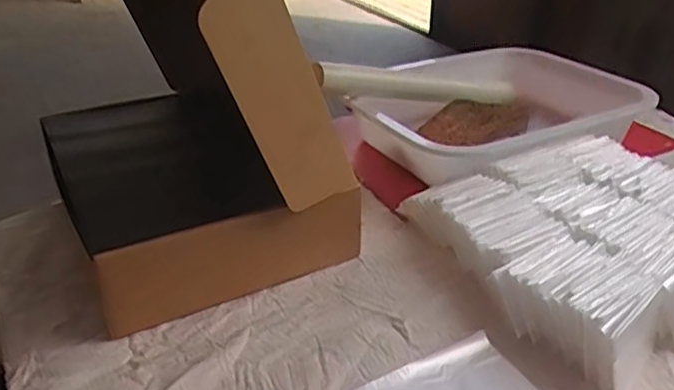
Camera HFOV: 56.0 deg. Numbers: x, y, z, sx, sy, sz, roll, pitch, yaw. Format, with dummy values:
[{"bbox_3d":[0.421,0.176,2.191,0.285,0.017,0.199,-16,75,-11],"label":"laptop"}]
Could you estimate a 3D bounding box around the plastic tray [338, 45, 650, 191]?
[{"bbox_3d":[0.201,-0.127,0.889,0.352,0.073,0.356,-9,31,-15],"label":"plastic tray"}]

